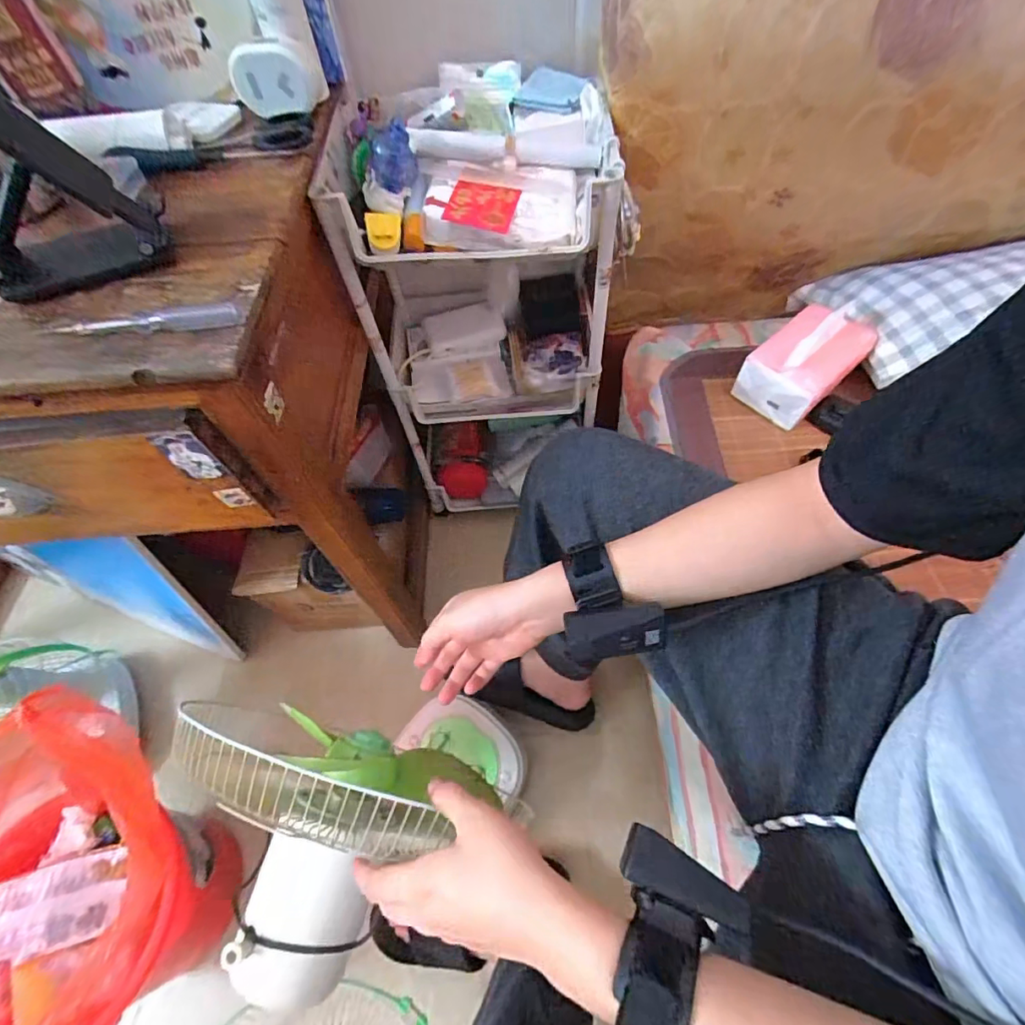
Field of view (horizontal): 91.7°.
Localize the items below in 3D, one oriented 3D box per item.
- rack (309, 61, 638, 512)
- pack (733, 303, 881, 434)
[{"bbox_3d":[-0.029,-0.239,0.730,0.297,0.577,0.212,-3,58,2],"label":"rack"},{"bbox_3d":[0.385,-0.199,0.654,0.157,0.080,0.100,-40,64,-19],"label":"pack"}]

